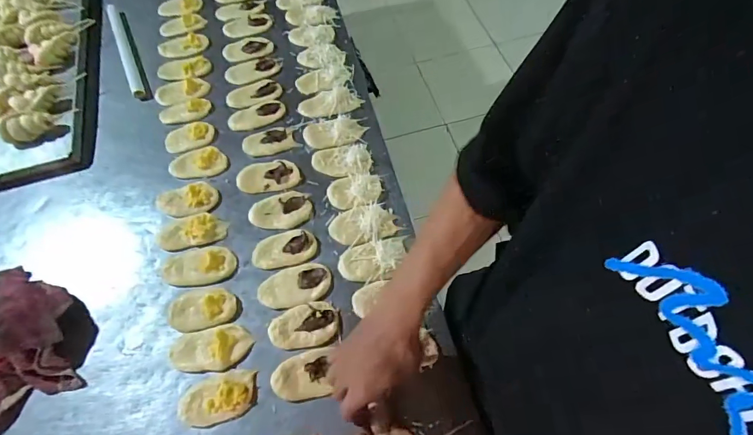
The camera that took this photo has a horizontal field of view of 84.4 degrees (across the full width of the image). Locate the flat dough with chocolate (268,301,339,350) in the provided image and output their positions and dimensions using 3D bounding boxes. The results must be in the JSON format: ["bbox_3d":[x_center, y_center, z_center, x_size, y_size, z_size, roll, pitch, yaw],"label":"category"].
[{"bbox_3d":[-0.097,0.142,0.548,0.090,0.014,0.055,-16,62,-5],"label":"flat dough with chocolate"}]

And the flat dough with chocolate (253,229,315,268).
[{"bbox_3d":[-0.136,0.045,0.607,0.093,0.010,0.051,-12,62,-3],"label":"flat dough with chocolate"}]

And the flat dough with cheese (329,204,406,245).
[{"bbox_3d":[-0.018,0.009,0.618,0.101,0.009,0.056,-14,62,-4],"label":"flat dough with cheese"}]

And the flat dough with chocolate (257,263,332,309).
[{"bbox_3d":[-0.115,0.096,0.582,0.102,0.010,0.056,-12,62,-3],"label":"flat dough with chocolate"}]

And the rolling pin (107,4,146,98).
[{"bbox_3d":[-0.514,-0.353,0.843,0.026,0.024,0.307,-26,64,-10],"label":"rolling pin"}]

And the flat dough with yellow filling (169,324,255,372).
[{"bbox_3d":[-0.220,0.171,0.542,0.106,0.022,0.056,-14,62,-4],"label":"flat dough with yellow filling"}]

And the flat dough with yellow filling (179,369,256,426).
[{"bbox_3d":[-0.198,0.223,0.515,0.092,0.015,0.052,-17,62,-5],"label":"flat dough with yellow filling"}]

